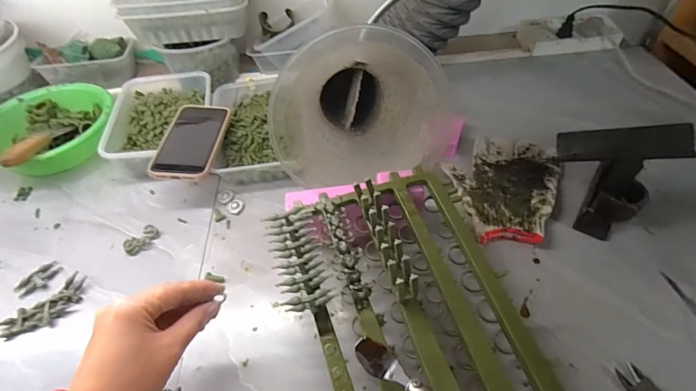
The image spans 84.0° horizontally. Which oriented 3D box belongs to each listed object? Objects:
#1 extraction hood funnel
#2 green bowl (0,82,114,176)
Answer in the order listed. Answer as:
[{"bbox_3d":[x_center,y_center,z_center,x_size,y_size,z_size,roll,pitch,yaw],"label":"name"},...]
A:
[{"bbox_3d":[0.017,-0.112,0.512,0.216,0.189,0.139,-3,49,2],"label":"extraction hood funnel"},{"bbox_3d":[-0.481,-0.107,0.624,0.203,0.079,0.201,34,60,29],"label":"green bowl"}]

